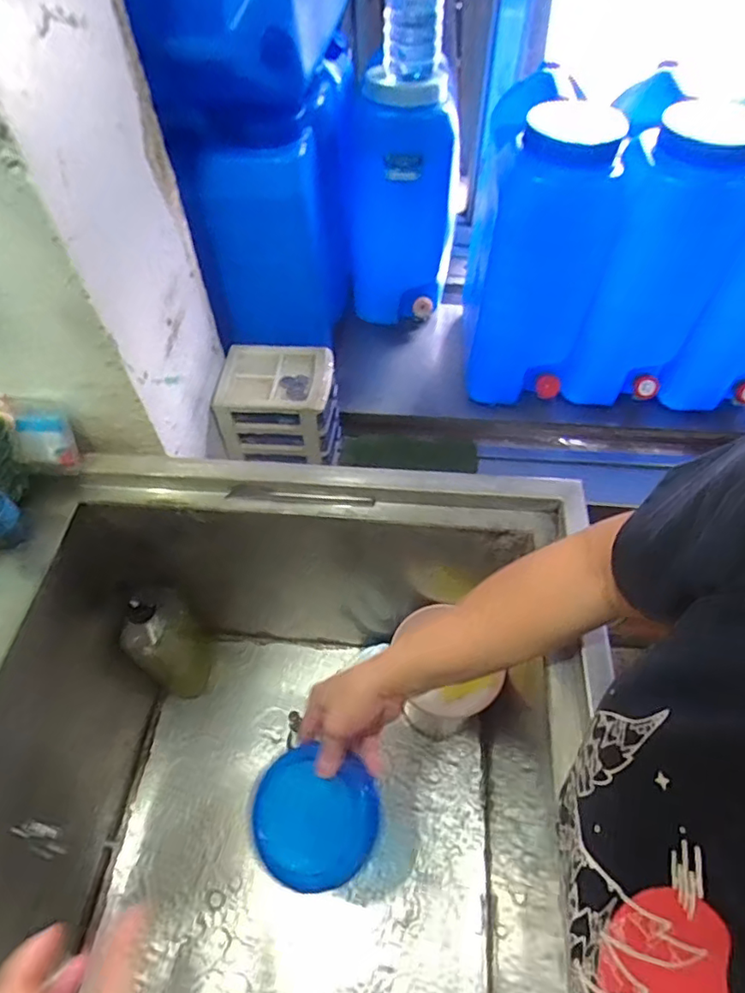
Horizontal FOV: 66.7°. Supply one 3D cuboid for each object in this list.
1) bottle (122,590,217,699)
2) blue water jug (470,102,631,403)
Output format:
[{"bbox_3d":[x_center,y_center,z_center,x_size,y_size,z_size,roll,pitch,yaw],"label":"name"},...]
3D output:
[{"bbox_3d":[-0.292,0.220,0.825,0.093,0.260,0.073,-39,62,-24],"label":"bottle"},{"bbox_3d":[0.262,-0.385,0.906,0.175,0.438,0.270,4,54,4],"label":"blue water jug"}]

